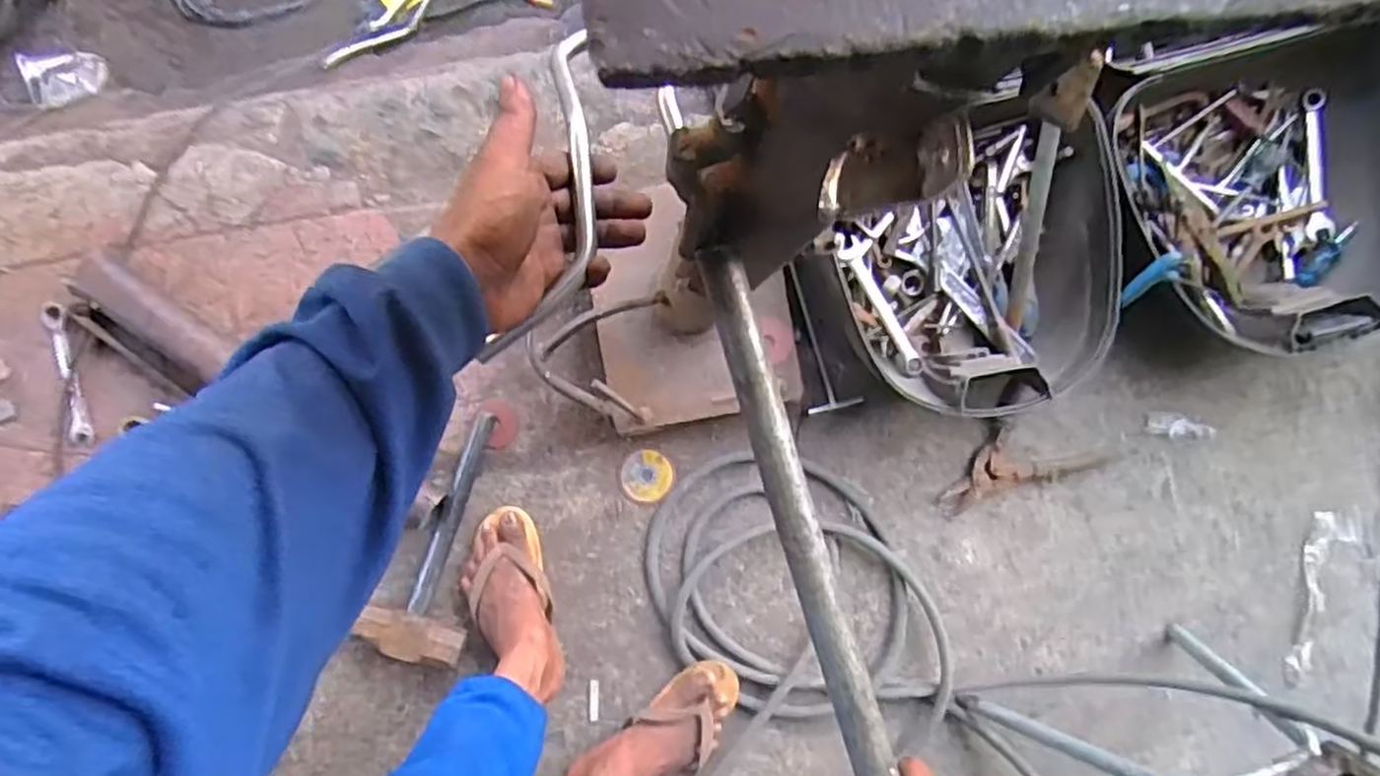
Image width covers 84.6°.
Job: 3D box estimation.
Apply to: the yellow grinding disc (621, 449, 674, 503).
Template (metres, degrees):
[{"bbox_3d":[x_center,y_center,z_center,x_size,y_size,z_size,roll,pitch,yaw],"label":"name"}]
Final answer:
[{"bbox_3d":[-0.057,0.118,1.009,0.066,0.006,0.068,0,89,-4],"label":"yellow grinding disc"}]

